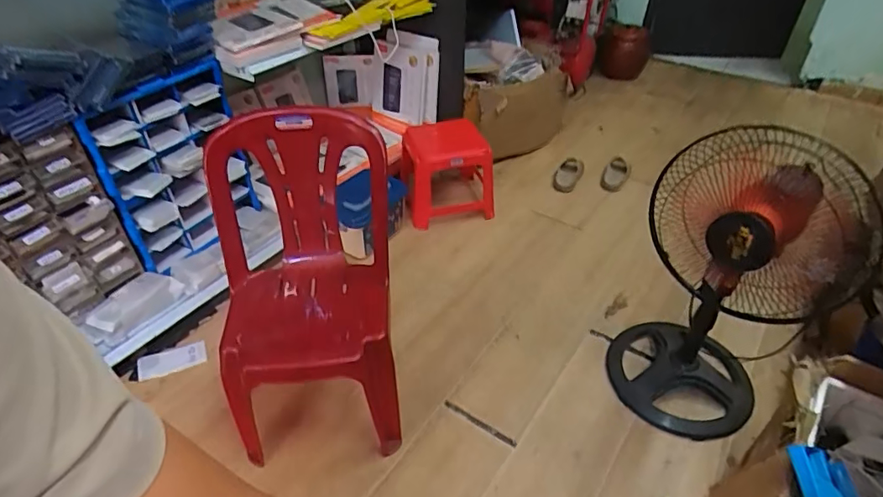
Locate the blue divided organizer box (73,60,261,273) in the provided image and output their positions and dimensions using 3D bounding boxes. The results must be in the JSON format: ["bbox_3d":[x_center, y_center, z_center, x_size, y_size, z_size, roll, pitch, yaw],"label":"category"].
[{"bbox_3d":[-0.653,-0.208,1.343,0.107,0.419,0.371,16,42,19],"label":"blue divided organizer box"}]

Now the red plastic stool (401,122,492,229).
[{"bbox_3d":[0.022,-0.256,1.720,0.284,0.260,0.267,-4,40,-5],"label":"red plastic stool"}]

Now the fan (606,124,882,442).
[{"bbox_3d":[0.556,0.070,1.062,0.323,0.625,0.269,16,42,18],"label":"fan"}]

